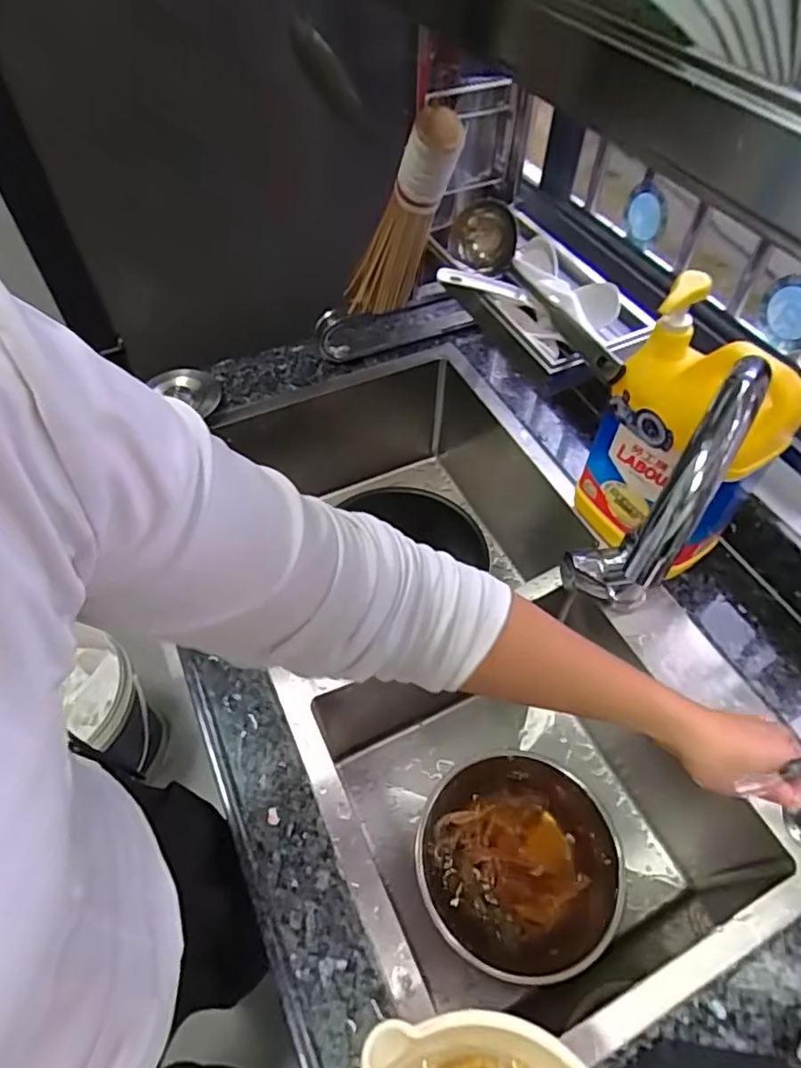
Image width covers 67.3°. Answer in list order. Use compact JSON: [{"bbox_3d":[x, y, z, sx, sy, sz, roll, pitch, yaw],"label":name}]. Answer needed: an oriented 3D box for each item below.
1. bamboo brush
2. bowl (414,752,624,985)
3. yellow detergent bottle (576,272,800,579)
[{"bbox_3d":[0.000,-0.334,0.672,0.041,0.311,0.066,-28,88,-20],"label":"bamboo brush"},{"bbox_3d":[0.122,0.344,0.637,0.206,0.062,0.196,0,54,0],"label":"bowl"},{"bbox_3d":[0.266,-0.076,0.571,0.080,0.260,0.133,-28,59,-19],"label":"yellow detergent bottle"}]

